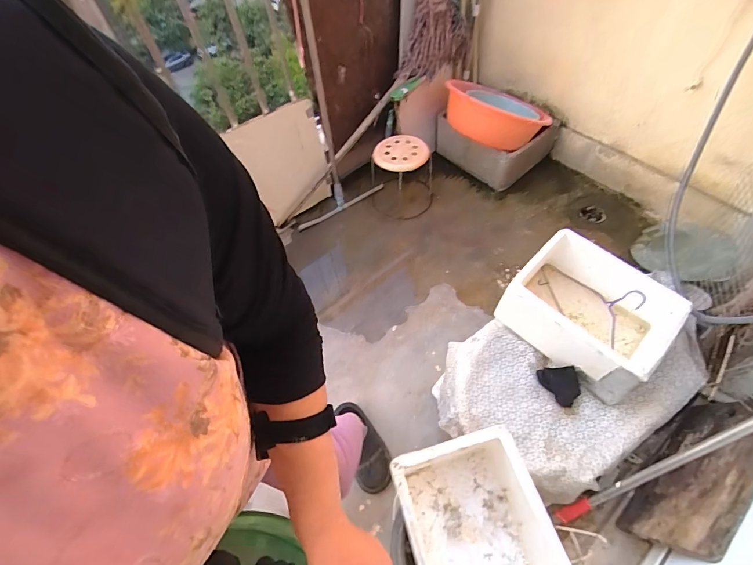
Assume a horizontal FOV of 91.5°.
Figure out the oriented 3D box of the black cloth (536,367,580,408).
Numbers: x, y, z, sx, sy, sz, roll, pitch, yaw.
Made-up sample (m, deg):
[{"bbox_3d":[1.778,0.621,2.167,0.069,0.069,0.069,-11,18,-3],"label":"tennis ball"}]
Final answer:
[{"bbox_3d":[0.526,0.282,1.040,0.093,0.018,0.114,-45,66,13],"label":"black cloth"}]

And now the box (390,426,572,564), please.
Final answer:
[{"bbox_3d":[0.178,0.458,0.620,0.221,0.154,0.336,-16,58,-6],"label":"box"}]

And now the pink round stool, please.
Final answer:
[{"bbox_3d":[0.111,-0.515,1.674,0.271,0.282,0.273,-2,58,3],"label":"pink round stool"}]

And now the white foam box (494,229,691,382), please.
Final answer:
[{"bbox_3d":[0.594,0.071,1.030,0.287,0.212,0.366,-40,63,-19],"label":"white foam box"}]

